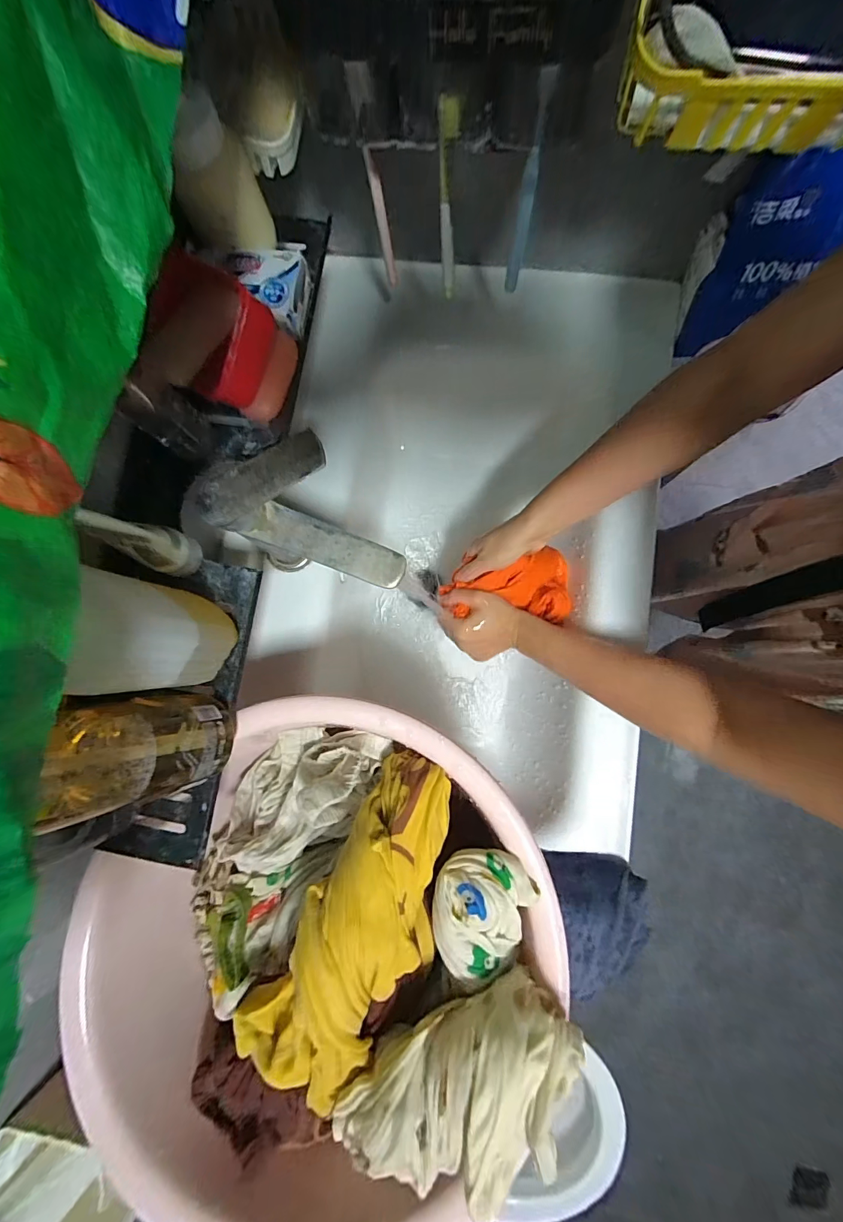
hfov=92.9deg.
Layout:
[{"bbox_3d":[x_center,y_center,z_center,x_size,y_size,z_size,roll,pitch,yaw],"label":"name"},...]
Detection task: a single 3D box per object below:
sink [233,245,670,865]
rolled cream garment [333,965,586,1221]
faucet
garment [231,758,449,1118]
[{"bbox_3d":[0.048,-0.101,0.545,0.444,0.185,0.673,10,83,5],"label":"sink"},{"bbox_3d":[0.027,0.313,0.259,0.162,0.058,0.084,-37,82,-1],"label":"rolled cream garment"},{"bbox_3d":[-0.096,-0.092,0.338,0.178,0.081,0.084,17,84,6],"label":"faucet"},{"bbox_3d":[-0.042,0.230,0.303,0.091,0.074,0.233,31,86,7],"label":"garment"}]

